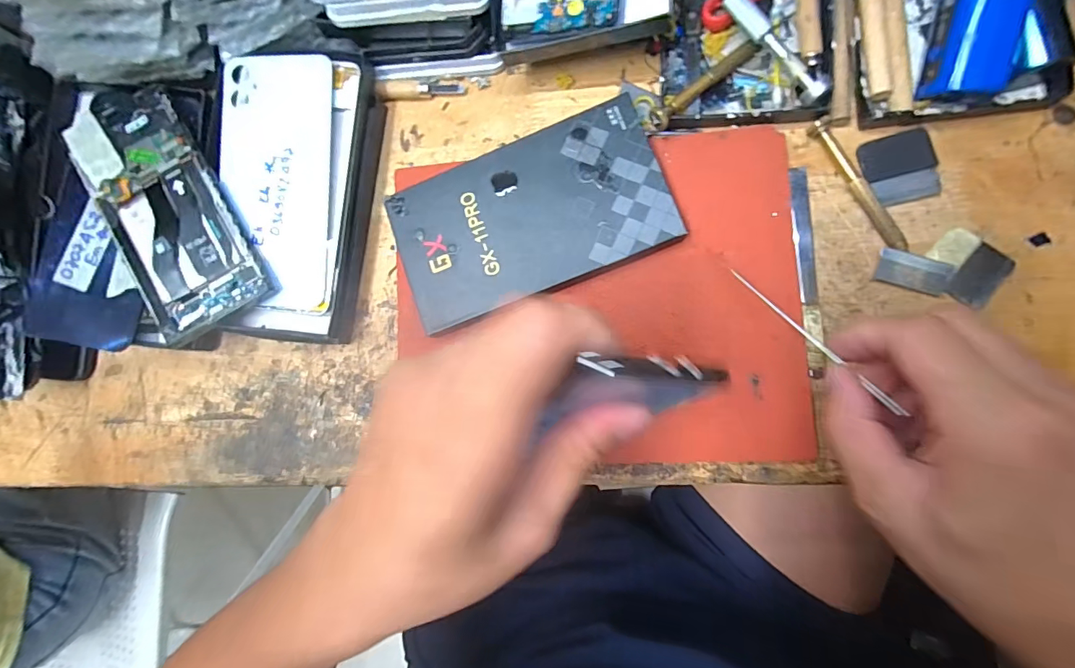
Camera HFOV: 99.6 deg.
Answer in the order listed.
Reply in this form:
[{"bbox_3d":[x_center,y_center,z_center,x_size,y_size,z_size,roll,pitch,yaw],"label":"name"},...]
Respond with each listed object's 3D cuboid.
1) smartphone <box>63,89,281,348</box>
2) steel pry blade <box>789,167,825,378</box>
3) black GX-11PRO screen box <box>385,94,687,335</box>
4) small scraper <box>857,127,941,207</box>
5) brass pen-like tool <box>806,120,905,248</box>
[{"bbox_3d":[-0.246,-0.084,0.297,0.080,0.011,0.167,-30,89,-7],"label":"smartphone"},{"bbox_3d":[0.163,-0.038,0.272,0.012,0.010,0.125,-3,86,8],"label":"steel pry blade"},{"bbox_3d":[-0.005,-0.074,0.286,0.168,0.017,0.093,-20,84,7],"label":"black GX-11PRO screen box"},{"bbox_3d":[0.216,-0.099,0.270,0.042,0.004,0.041,-11,90,7],"label":"small scraper"},{"bbox_3d":[0.192,-0.089,0.270,0.011,0.009,0.089,-31,83,6],"label":"brass pen-like tool"}]

